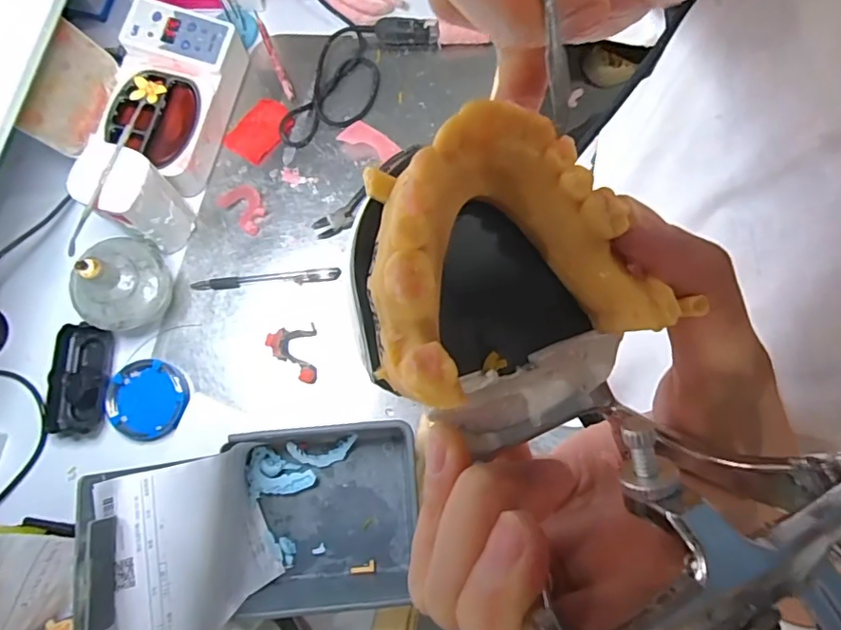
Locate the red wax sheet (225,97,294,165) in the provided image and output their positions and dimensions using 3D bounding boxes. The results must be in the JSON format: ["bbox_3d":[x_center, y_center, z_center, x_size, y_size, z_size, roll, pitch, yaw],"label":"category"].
[{"bbox_3d":[-0.185,-0.214,0.630,0.052,0.006,0.078,40,80,7],"label":"red wax sheet"}]

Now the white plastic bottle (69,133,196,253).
[{"bbox_3d":[-0.277,-0.113,0.542,0.067,0.126,0.062,29,79,5],"label":"white plastic bottle"}]

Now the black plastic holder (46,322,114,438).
[{"bbox_3d":[-0.343,0.066,0.555,0.051,0.021,0.110,1,78,0],"label":"black plastic holder"}]

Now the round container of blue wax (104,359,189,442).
[{"bbox_3d":[-0.279,0.086,0.553,0.074,0.016,0.080,0,78,-1],"label":"round container of blue wax"}]

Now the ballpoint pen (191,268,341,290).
[{"bbox_3d":[-0.167,-0.038,0.590,0.157,0.006,0.014,-5,78,-2],"label":"ballpoint pen"}]

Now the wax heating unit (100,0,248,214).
[{"bbox_3d":[-0.269,-0.232,0.595,0.110,0.068,0.186,12,78,2],"label":"wax heating unit"}]

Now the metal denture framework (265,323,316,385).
[{"bbox_3d":[-0.130,0.042,0.568,0.048,0.015,0.061,-13,79,-3],"label":"metal denture framework"}]

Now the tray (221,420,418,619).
[{"bbox_3d":[-0.084,0.186,0.517,0.161,0.061,0.156,-4,78,-2],"label":"tray"}]

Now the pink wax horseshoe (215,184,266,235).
[{"bbox_3d":[-0.195,-0.122,0.607,0.057,0.018,0.041,43,81,8],"label":"pink wax horseshoe"}]

